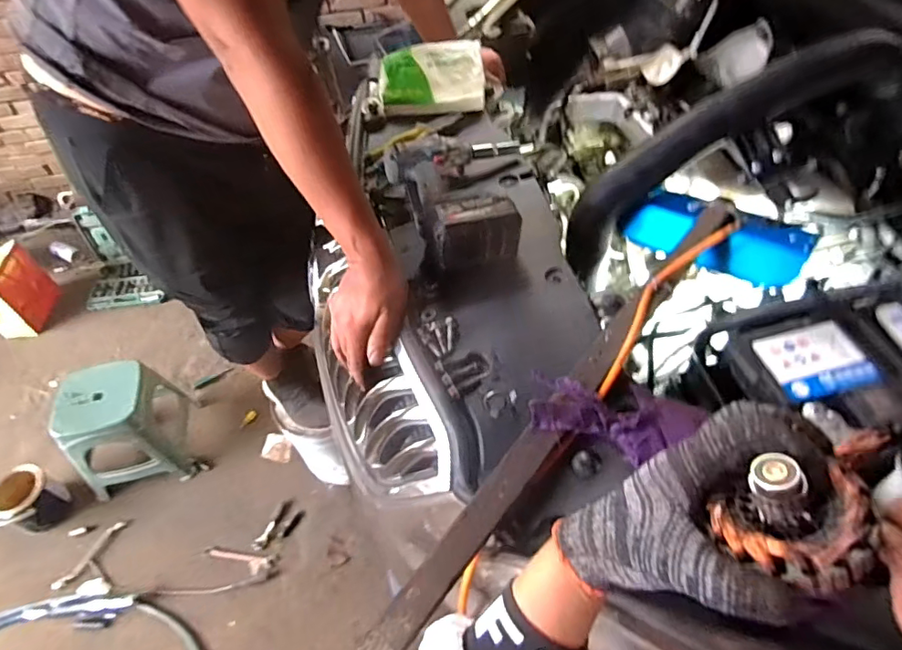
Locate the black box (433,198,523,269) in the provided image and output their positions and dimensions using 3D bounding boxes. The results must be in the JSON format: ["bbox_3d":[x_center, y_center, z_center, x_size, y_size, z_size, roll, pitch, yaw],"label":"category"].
[{"bbox_3d":[0.031,-0.114,0.672,0.112,0.078,0.058,-17,53,-10],"label":"black box"}]

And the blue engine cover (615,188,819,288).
[{"bbox_3d":[0.344,-0.120,0.716,0.238,0.086,0.054,29,20,33],"label":"blue engine cover"}]

